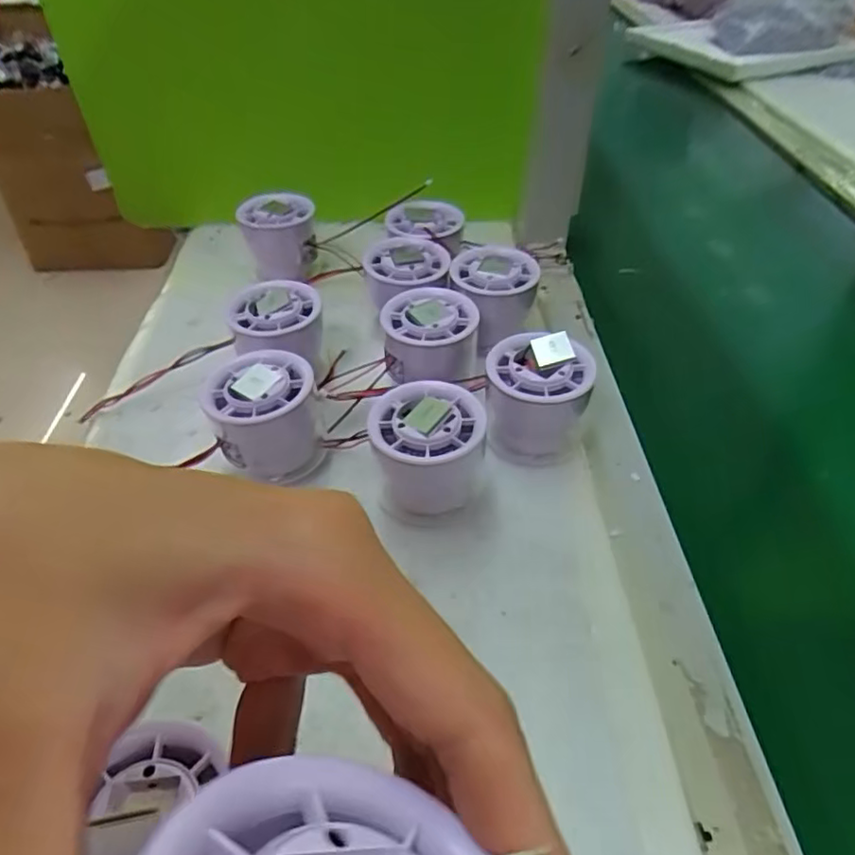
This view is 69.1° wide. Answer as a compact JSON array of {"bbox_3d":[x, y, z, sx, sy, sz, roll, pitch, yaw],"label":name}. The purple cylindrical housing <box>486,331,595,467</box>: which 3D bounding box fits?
[{"bbox_3d":[0.061,-0.015,0.350,0.058,0.065,0.055,8,44,7],"label":"purple cylindrical housing"}]

